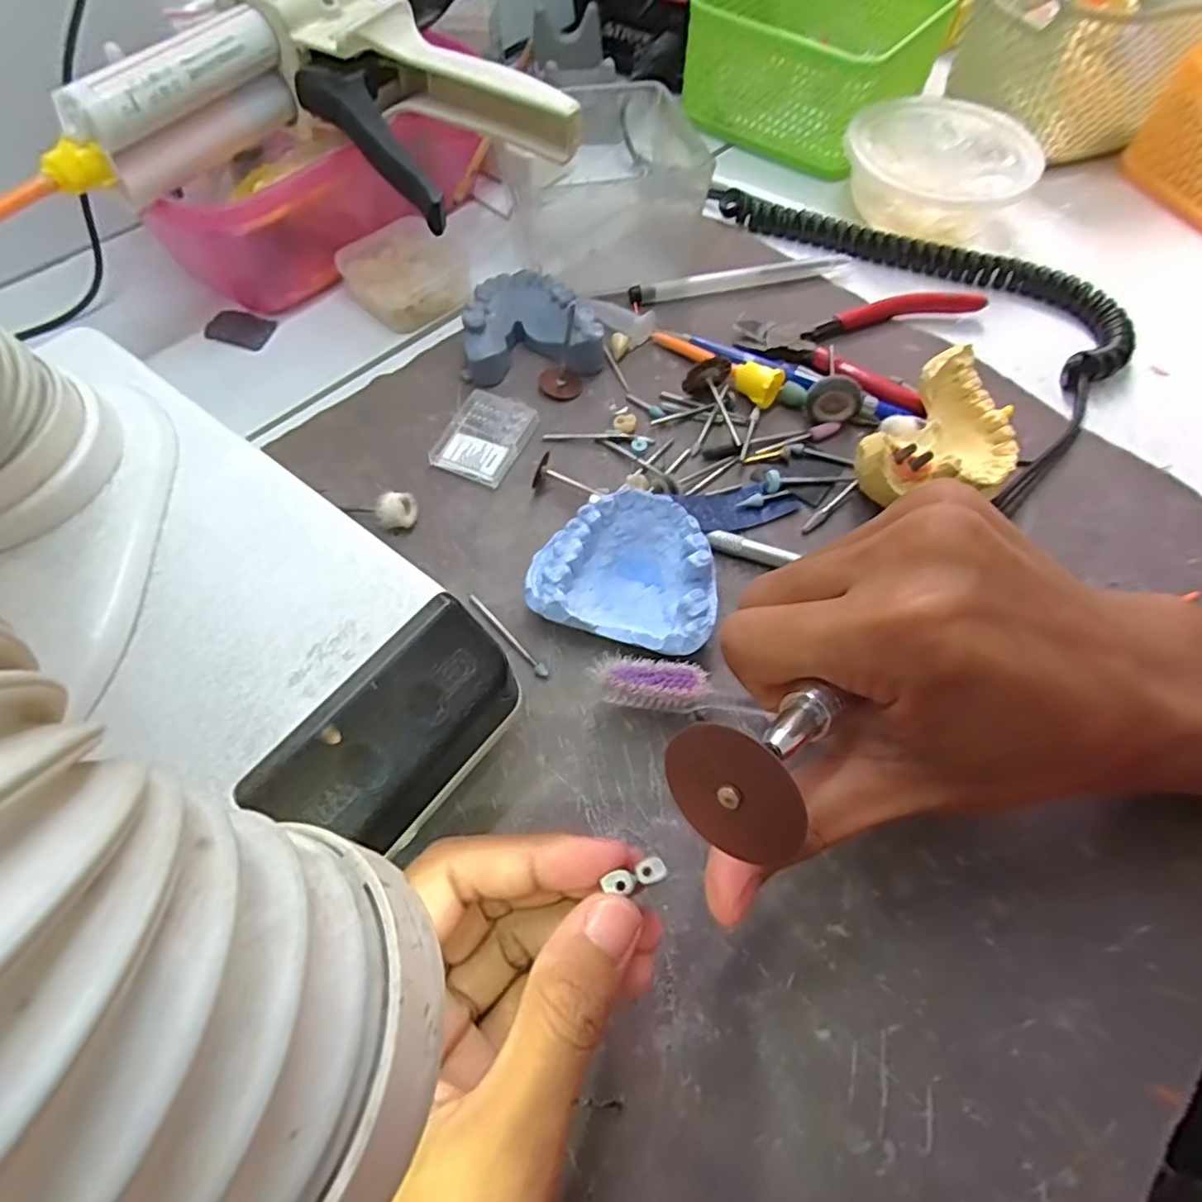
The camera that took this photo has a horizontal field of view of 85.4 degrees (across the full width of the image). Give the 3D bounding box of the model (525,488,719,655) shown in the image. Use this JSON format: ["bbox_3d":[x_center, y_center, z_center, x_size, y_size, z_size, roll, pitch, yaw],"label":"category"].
[{"bbox_3d":[0.011,-0.010,0.250,0.067,0.029,0.056,16,62,6],"label":"model"}]

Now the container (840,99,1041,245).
[{"bbox_3d":[0.192,-0.248,0.380,0.099,0.043,0.097,1,61,-2],"label":"container"}]

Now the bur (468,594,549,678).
[{"bbox_3d":[-0.036,0.012,0.250,0.004,0.004,0.046,-39,70,-21],"label":"bur"}]

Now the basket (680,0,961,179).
[{"bbox_3d":[0.139,-0.358,0.429,0.132,0.059,0.138,37,66,16],"label":"basket"}]

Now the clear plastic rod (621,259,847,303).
[{"bbox_3d":[0.075,-0.176,0.353,0.121,0.009,0.007,-11,62,-8],"label":"clear plastic rod"}]

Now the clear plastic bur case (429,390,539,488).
[{"bbox_3d":[-0.053,-0.076,0.298,0.036,0.005,0.048,22,63,9],"label":"clear plastic bur case"}]

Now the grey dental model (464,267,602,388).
[{"bbox_3d":[-0.032,-0.134,0.319,0.065,0.024,0.056,-1,61,-3],"label":"grey dental model"}]

